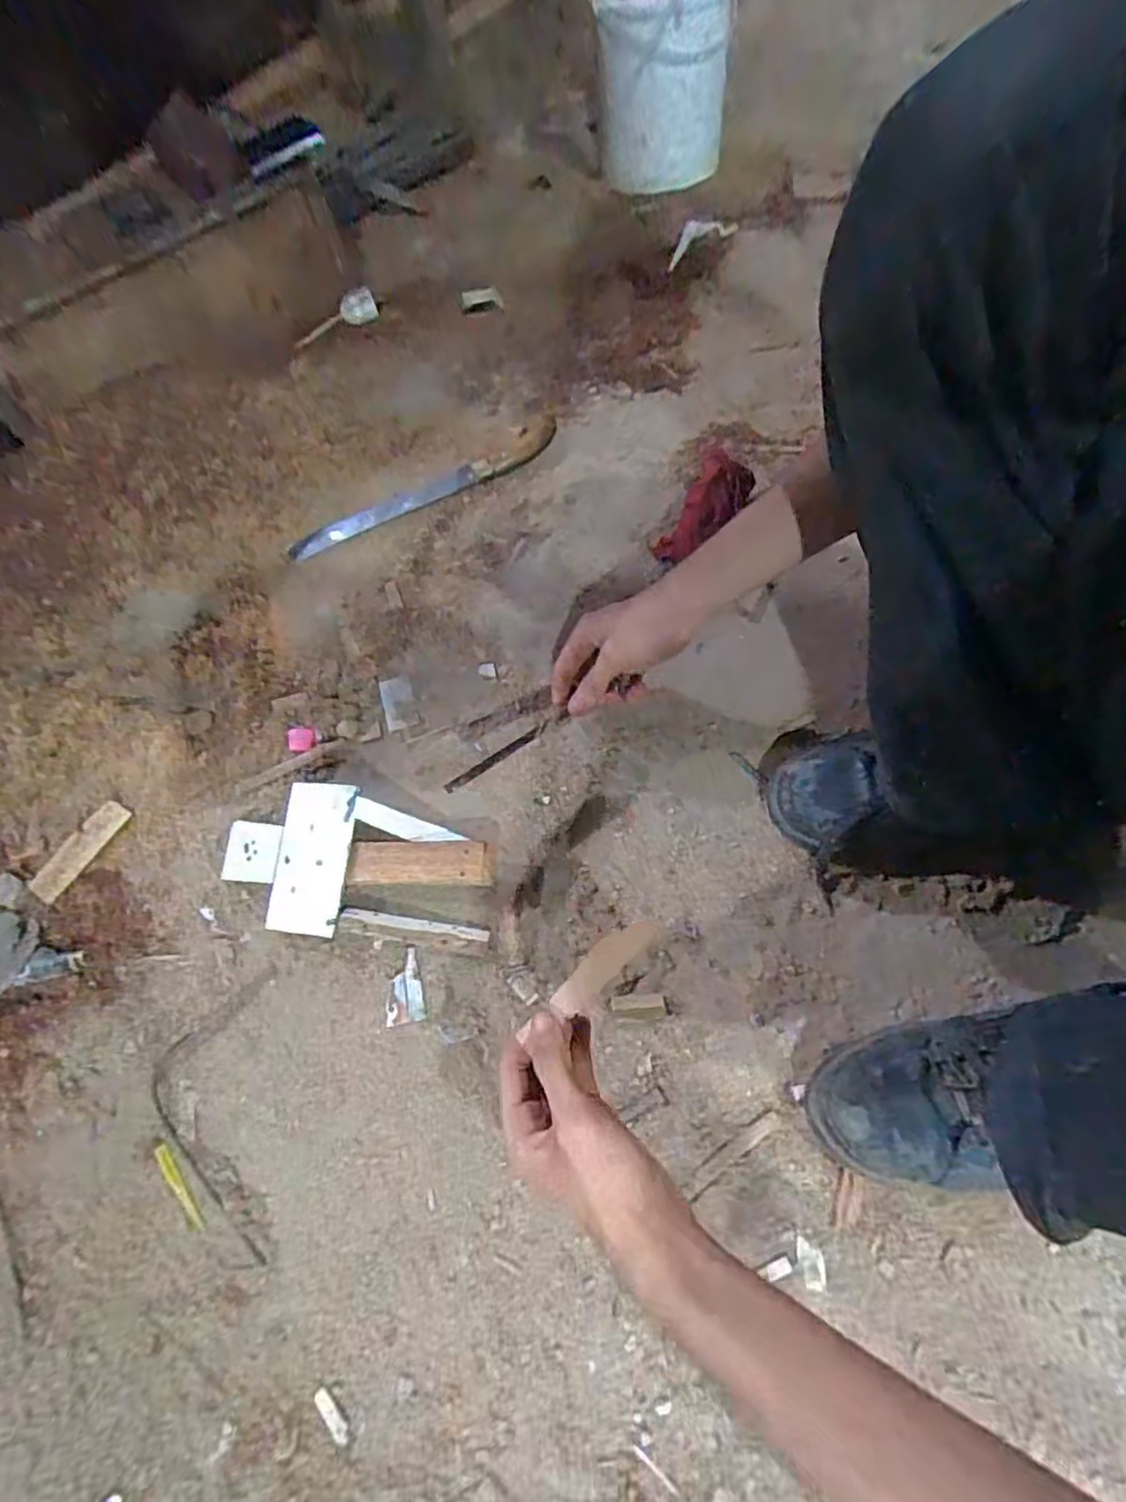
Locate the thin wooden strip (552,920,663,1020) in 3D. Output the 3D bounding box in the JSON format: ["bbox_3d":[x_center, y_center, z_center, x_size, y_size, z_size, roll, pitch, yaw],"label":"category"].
[{"bbox_3d":[0.027,0.132,0.411,0.082,0.007,0.023,-36,68,-22],"label":"thin wooden strip"}]

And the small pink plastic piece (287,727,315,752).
[{"bbox_3d":[-0.247,-0.011,0.627,0.024,0.011,0.022,-1,65,3],"label":"small pink plastic piece"}]

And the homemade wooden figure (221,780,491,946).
[{"bbox_3d":[-0.174,0.093,0.557,0.225,0.037,0.118,6,66,6],"label":"homemade wooden figure"}]

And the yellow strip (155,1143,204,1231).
[{"bbox_3d":[-0.284,0.322,0.490,0.011,0.004,0.067,-35,68,-12],"label":"yellow strip"}]

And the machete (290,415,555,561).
[{"bbox_3d":[-0.146,-0.283,0.708,0.309,0.018,0.041,-26,67,-9],"label":"machete"}]

